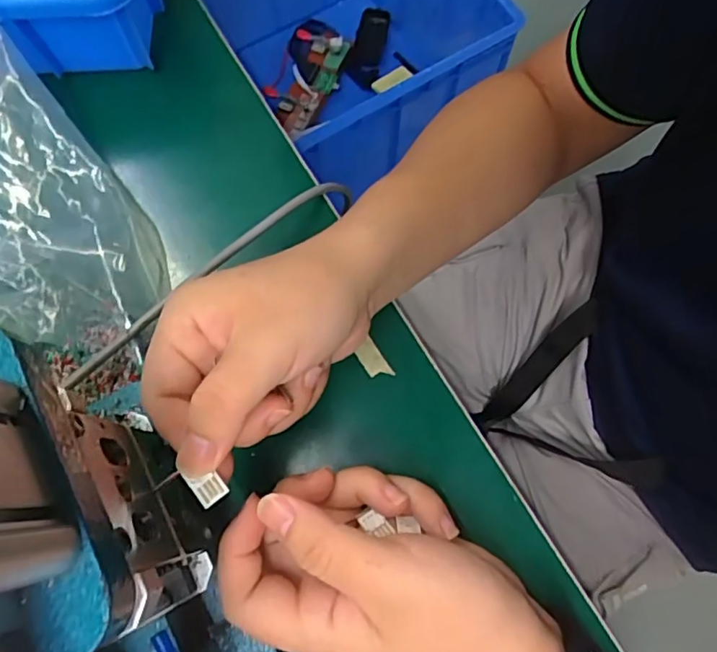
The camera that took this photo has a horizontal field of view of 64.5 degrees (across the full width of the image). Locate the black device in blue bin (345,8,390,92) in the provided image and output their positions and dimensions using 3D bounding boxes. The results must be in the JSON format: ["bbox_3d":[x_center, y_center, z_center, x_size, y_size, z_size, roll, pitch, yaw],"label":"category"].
[{"bbox_3d":[0.016,-0.507,1.044,0.059,0.026,0.169,10,73,3],"label":"black device in blue bin"}]

